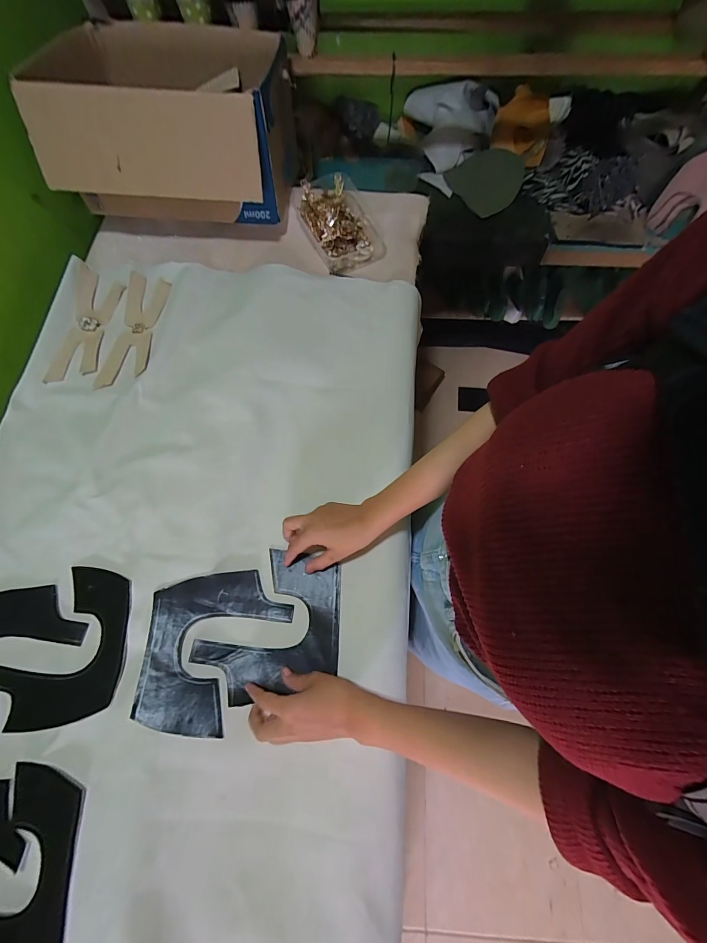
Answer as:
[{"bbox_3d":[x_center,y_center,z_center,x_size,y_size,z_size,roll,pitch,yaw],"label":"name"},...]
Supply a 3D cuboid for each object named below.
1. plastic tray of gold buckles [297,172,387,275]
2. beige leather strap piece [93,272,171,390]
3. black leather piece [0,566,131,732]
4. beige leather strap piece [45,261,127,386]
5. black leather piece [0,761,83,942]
[{"bbox_3d":[-0.026,-0.467,0.657,0.125,0.060,0.172,-26,73,-8],"label":"plastic tray of gold buckles"},{"bbox_3d":[-0.366,-0.240,0.602,0.071,0.015,0.223,3,70,3],"label":"beige leather strap piece"},{"bbox_3d":[-0.367,0.215,0.449,0.170,0.010,0.176,-6,67,6],"label":"black leather piece"},{"bbox_3d":[-0.451,-0.258,0.608,0.084,0.010,0.235,0,71,1],"label":"beige leather strap piece"},{"bbox_3d":[-0.369,0.418,0.375,0.166,0.005,0.175,-10,69,7],"label":"black leather piece"}]

